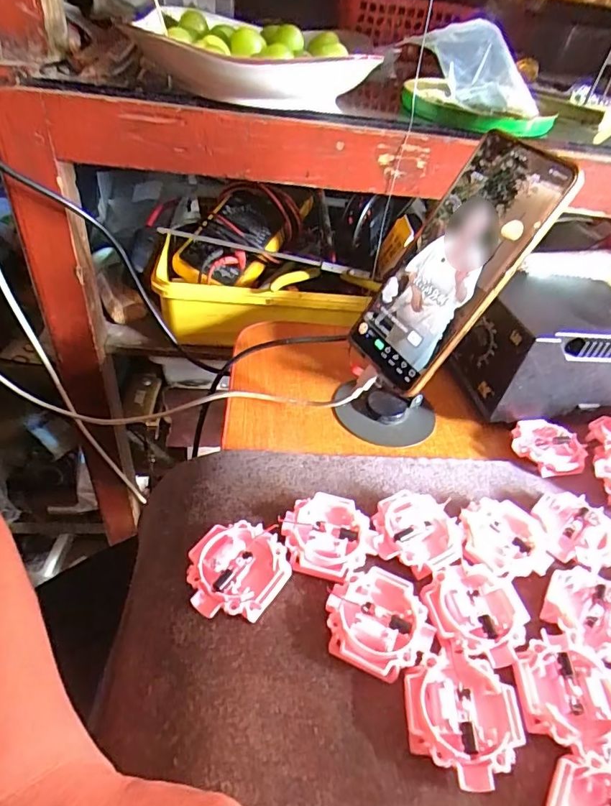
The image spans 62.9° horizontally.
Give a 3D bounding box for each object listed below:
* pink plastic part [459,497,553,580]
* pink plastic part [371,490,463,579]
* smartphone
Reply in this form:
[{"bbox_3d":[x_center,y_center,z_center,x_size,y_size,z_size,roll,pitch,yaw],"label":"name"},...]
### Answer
[{"bbox_3d":[0.123,0.084,0.311,0.052,0.011,0.054,5,42,-5],"label":"pink plastic part"},{"bbox_3d":[0.068,0.081,0.308,0.052,0.017,0.053,5,42,-5],"label":"pink plastic part"},{"bbox_3d":[0.094,-0.088,0.328,0.007,0.167,0.073,11,34,-45],"label":"smartphone"}]

